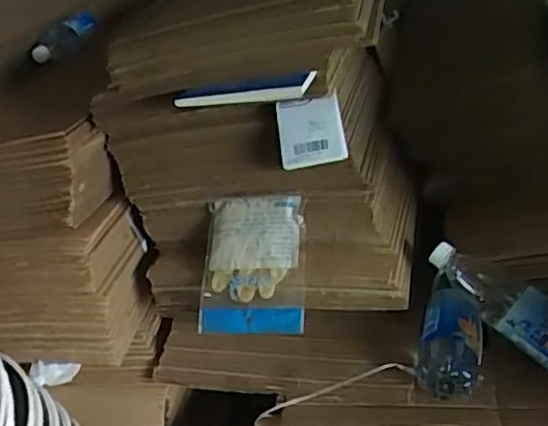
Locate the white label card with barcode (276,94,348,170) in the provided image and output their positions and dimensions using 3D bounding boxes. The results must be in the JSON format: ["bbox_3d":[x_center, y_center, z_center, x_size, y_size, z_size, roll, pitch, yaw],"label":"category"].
[{"bbox_3d":[0.044,-0.101,0.764,0.079,0.080,0.019,-11,-8,8],"label":"white label card with barcode"}]

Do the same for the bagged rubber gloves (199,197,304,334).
[{"bbox_3d":[-0.031,0.067,0.794,0.135,0.172,0.023,-4,-17,17],"label":"bagged rubber gloves"}]

